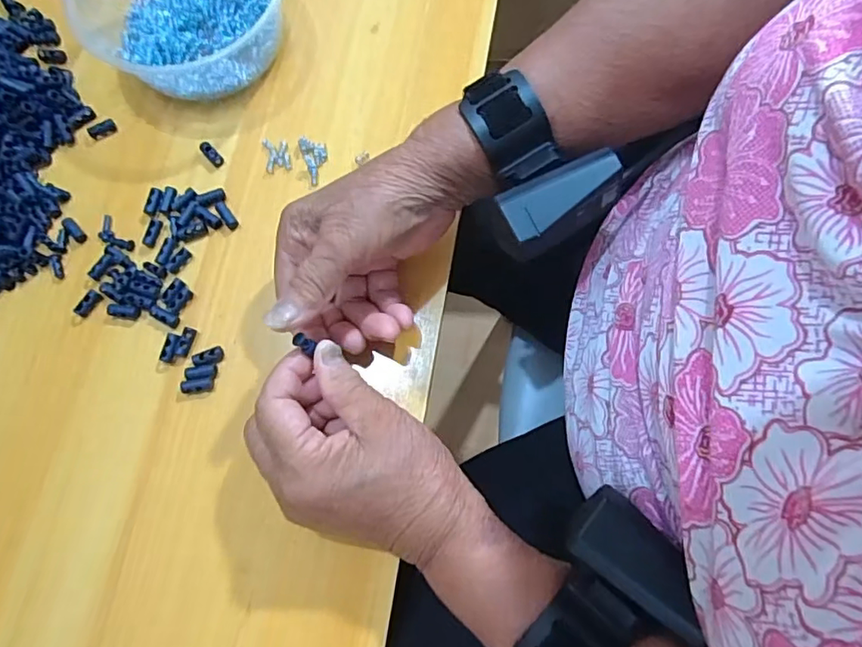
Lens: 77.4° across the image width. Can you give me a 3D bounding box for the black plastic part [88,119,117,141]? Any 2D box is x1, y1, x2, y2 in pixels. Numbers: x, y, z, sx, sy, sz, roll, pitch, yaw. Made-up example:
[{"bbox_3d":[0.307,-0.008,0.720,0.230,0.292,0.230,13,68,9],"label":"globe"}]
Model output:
[{"bbox_3d":[-0.235,-0.139,0.384,0.019,0.004,0.012,-27,75,-6],"label":"black plastic part"}]

